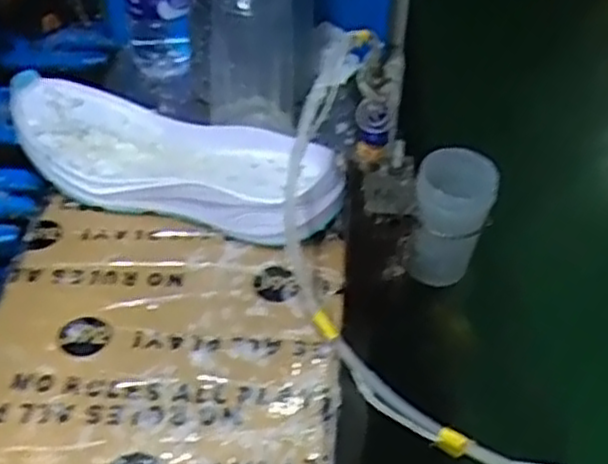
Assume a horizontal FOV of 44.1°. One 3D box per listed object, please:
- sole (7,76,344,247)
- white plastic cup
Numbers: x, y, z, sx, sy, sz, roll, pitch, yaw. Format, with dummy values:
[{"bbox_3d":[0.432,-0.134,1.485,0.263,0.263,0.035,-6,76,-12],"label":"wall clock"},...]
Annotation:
[{"bbox_3d":[-0.104,-0.057,0.583,0.278,0.055,0.106,18,46,16],"label":"sole"},{"bbox_3d":[0.146,-0.015,0.740,0.070,0.124,0.071,1,45,-1],"label":"white plastic cup"}]

